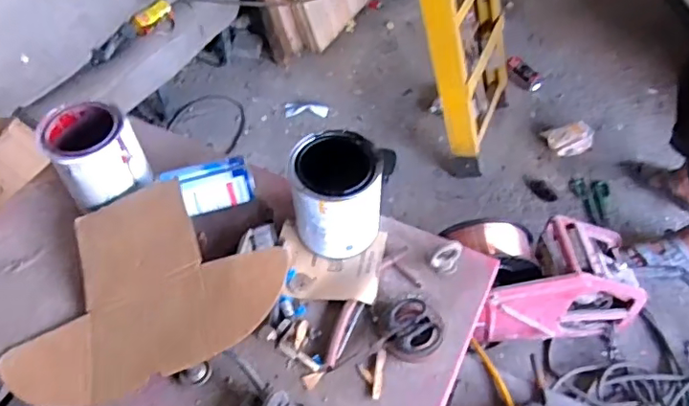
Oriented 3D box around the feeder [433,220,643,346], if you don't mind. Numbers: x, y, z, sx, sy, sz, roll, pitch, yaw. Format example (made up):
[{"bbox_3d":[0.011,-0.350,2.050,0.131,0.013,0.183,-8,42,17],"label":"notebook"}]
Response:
[{"bbox_3d":[0.526,0.211,1.478,0.481,0.323,0.241,-7,52,-2],"label":"feeder"}]

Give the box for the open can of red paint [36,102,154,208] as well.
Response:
[{"bbox_3d":[-0.335,-0.069,0.737,0.106,0.094,0.111,-29,57,-21],"label":"open can of red paint"}]

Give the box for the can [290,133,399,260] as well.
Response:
[{"bbox_3d":[-0.012,-0.004,0.692,0.101,0.138,0.098,0,52,0],"label":"can"}]

